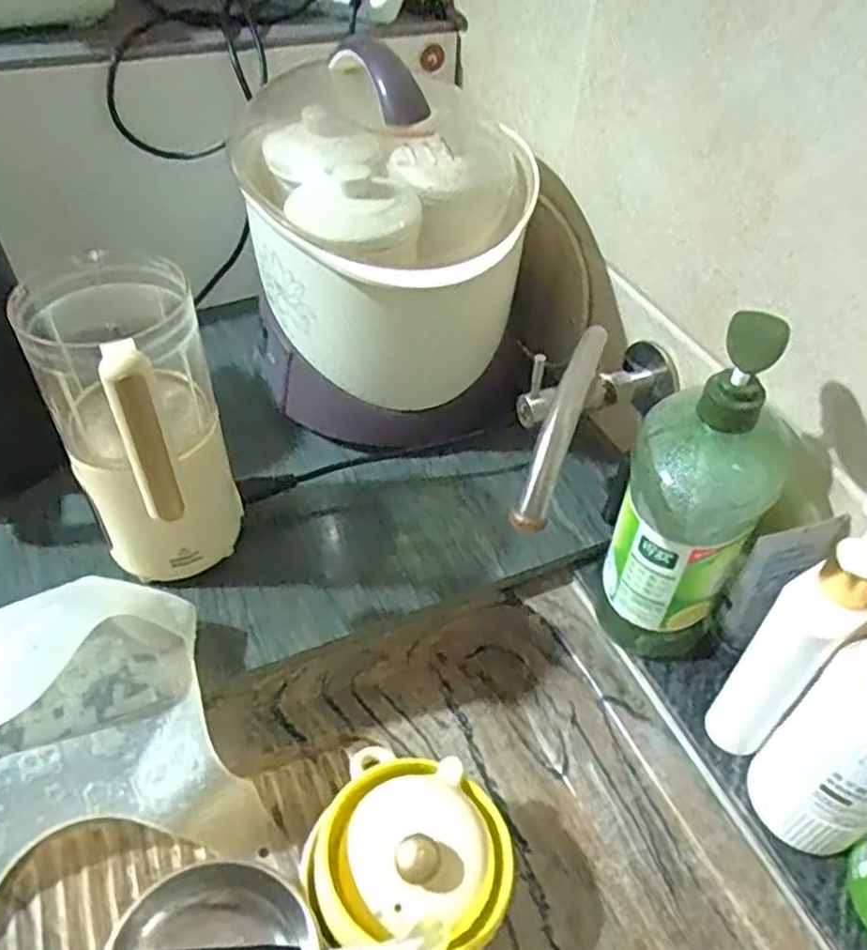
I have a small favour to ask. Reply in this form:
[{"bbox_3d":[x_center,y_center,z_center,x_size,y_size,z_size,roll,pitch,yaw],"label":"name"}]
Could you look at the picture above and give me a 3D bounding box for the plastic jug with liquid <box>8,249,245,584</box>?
[{"bbox_3d":[-0.198,-0.018,0.522,0.102,0.240,0.157,-17,49,-19],"label":"plastic jug with liquid"}]

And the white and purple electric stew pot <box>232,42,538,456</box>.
[{"bbox_3d":[-0.039,-0.183,0.647,0.223,0.286,0.217,2,46,-2],"label":"white and purple electric stew pot"}]

